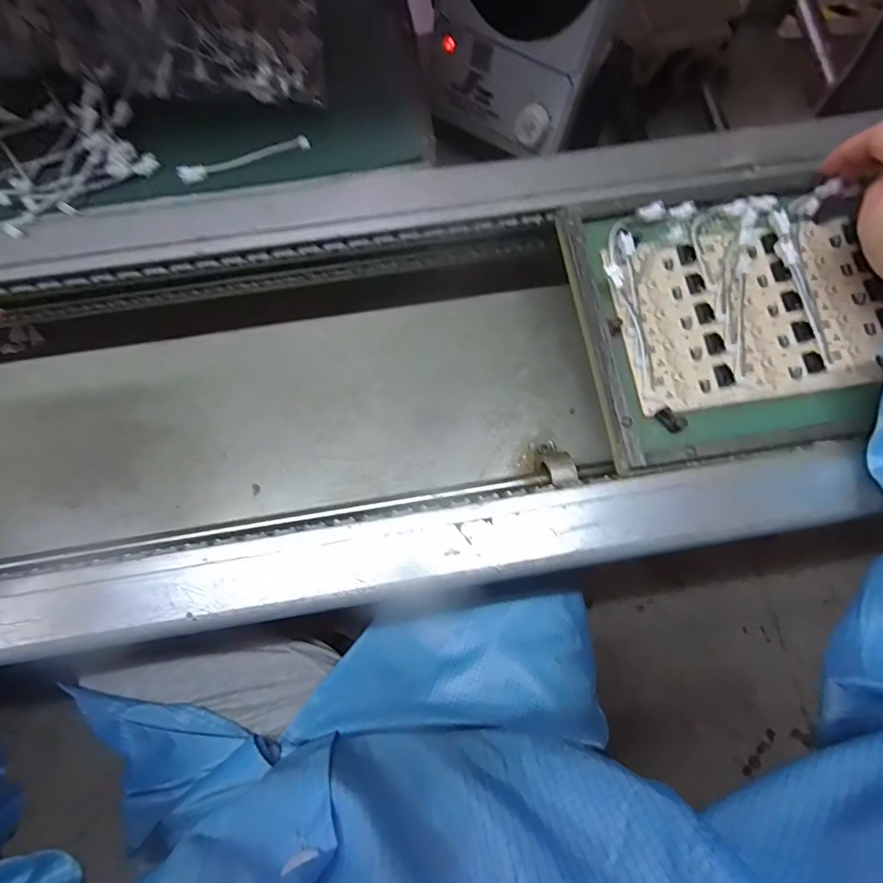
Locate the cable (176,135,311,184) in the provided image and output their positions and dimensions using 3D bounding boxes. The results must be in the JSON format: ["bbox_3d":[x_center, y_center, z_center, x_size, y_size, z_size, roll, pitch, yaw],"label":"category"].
[{"bbox_3d":[-0.153,-0.220,0.357,0.102,0.006,0.012,-18,72,-8],"label":"cable"}]

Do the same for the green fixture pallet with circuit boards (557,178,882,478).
[{"bbox_3d":[0.210,-0.087,0.325,0.214,0.030,0.187,-7,71,-4],"label":"green fixture pallet with circuit boards"}]

